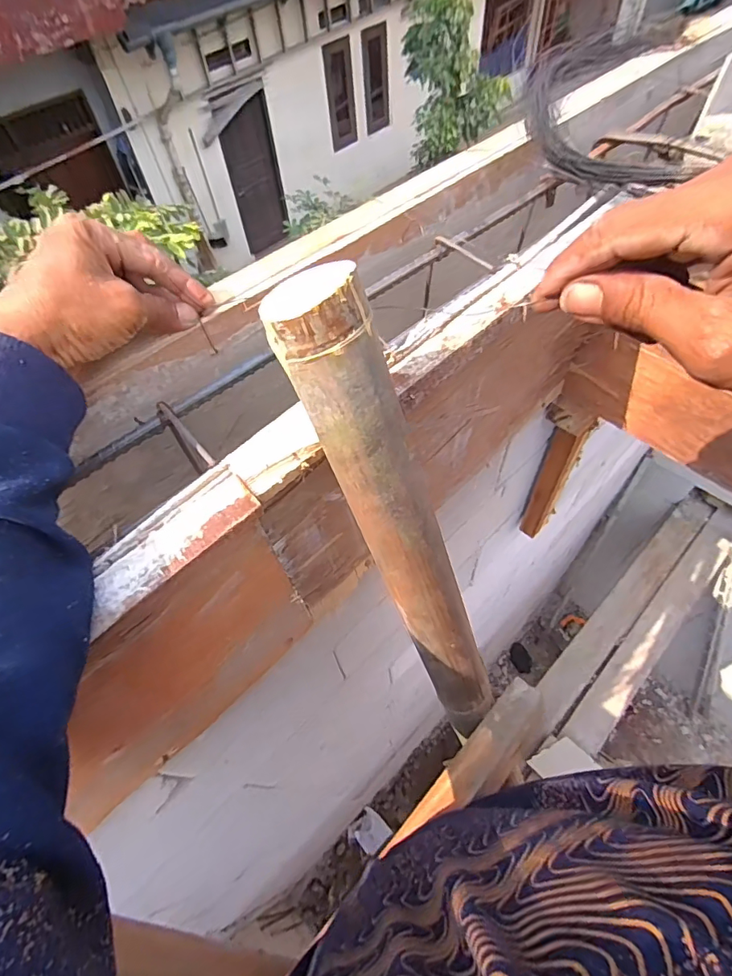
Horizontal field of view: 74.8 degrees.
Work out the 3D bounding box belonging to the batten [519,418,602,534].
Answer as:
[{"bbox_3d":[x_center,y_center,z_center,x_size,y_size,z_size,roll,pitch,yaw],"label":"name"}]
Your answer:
[{"bbox_3d":[0.354,-0.005,0.924,0.055,0.307,0.045,25,62,19],"label":"batten"}]

